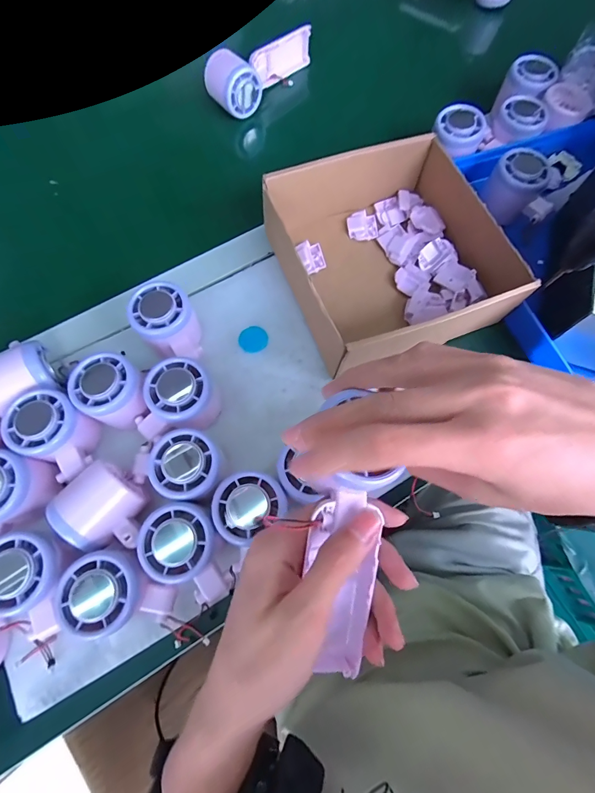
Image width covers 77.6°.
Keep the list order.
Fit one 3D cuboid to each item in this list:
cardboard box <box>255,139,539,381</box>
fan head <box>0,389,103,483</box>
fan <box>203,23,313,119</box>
[{"bbox_3d":[0.093,-0.154,0.380,0.210,0.062,0.223,-22,73,-7],"label":"cardboard box"},{"bbox_3d":[-0.201,0.030,0.313,0.068,0.047,0.052,37,76,11],"label":"fan head"},{"bbox_3d":[-0.042,-0.443,0.498,0.168,0.055,0.058,-39,76,-12],"label":"fan"}]

